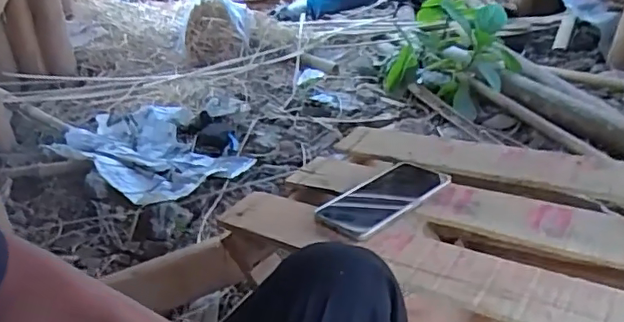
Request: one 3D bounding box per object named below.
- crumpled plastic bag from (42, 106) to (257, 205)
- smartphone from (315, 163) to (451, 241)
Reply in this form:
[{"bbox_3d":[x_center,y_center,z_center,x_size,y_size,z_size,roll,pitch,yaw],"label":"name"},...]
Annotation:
[{"bbox_3d":[-0.405,-0.028,1.424,0.376,0.093,0.443,-25,37,-30],"label":"crumpled plastic bag"},{"bbox_3d":[0.086,0.040,0.667,0.177,0.012,0.091,-25,28,-36],"label":"smartphone"}]

